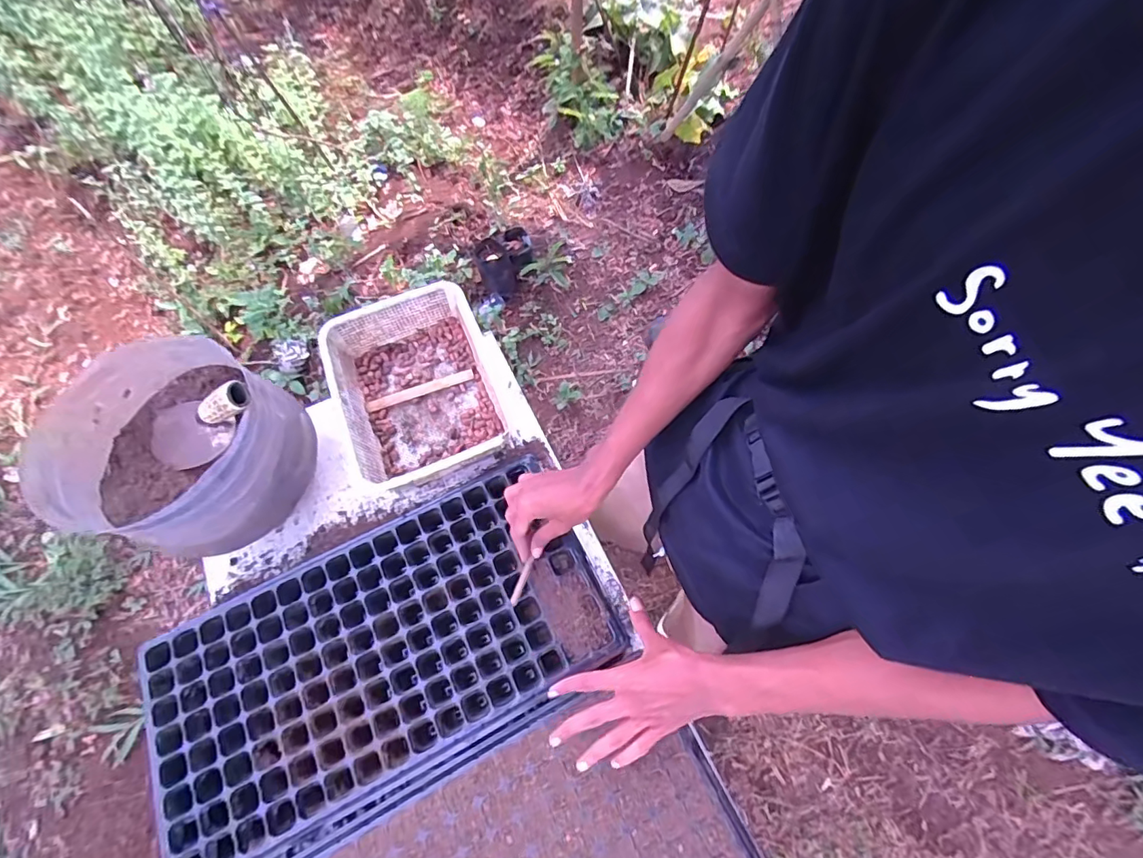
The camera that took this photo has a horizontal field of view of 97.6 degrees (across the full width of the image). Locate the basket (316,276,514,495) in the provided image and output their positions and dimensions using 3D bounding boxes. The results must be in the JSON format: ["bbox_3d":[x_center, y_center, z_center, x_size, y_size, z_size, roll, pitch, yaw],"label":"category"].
[{"bbox_3d":[-0.223,-0.056,0.734,0.210,0.084,0.281,-18,67,-8],"label":"basket"}]

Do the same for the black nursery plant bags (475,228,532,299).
[{"bbox_3d":[-0.207,-0.524,1.599,0.172,0.157,0.132,-17,68,-6],"label":"black nursery plant bags"}]

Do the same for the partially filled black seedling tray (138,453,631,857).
[{"bbox_3d":[-0.227,0.260,0.607,0.515,0.044,0.279,-26,69,-11],"label":"partially filled black seedling tray"}]

